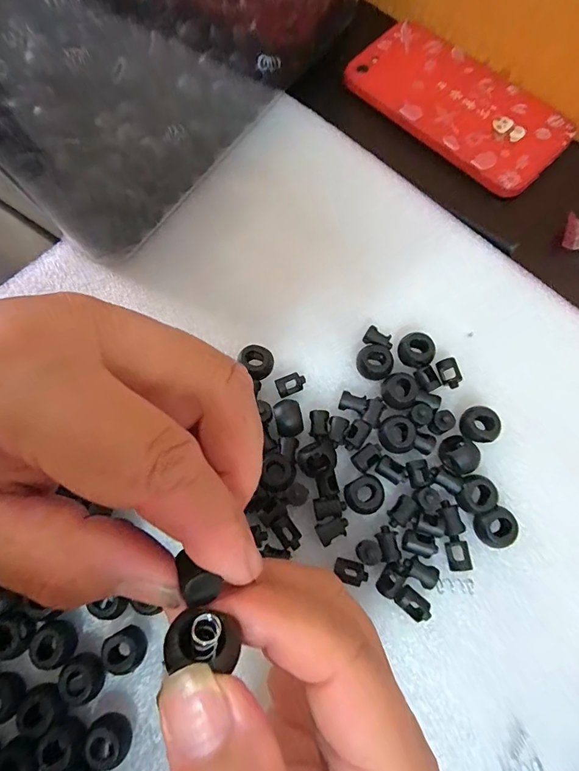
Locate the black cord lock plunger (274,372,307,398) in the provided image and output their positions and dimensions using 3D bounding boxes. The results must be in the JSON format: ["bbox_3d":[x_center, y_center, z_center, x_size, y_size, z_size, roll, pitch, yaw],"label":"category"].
[{"bbox_3d":[0.001,0.000,0.212,0.015,0.008,0.010,-20,74,-5],"label":"black cord lock plunger"}]

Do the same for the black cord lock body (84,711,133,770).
[{"bbox_3d":[-0.071,0.141,0.169,0.013,0.012,0.017,-15,74,-4],"label":"black cord lock body"}]

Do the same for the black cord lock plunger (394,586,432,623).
[{"bbox_3d":[0.053,0.094,0.183,0.015,0.008,0.010,40,78,11],"label":"black cord lock plunger"}]

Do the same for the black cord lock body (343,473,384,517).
[{"bbox_3d":[0.034,0.050,0.191,0.018,0.007,0.016,-26,75,-7],"label":"black cord lock body"}]

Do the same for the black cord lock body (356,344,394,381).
[{"bbox_3d":[0.043,-0.011,0.213,0.018,0.015,0.016,23,75,7],"label":"black cord lock body"}]

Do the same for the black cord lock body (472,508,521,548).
[{"bbox_3d":[0.092,0.064,0.190,0.017,0.012,0.016,0,74,1],"label":"black cord lock body"}]

